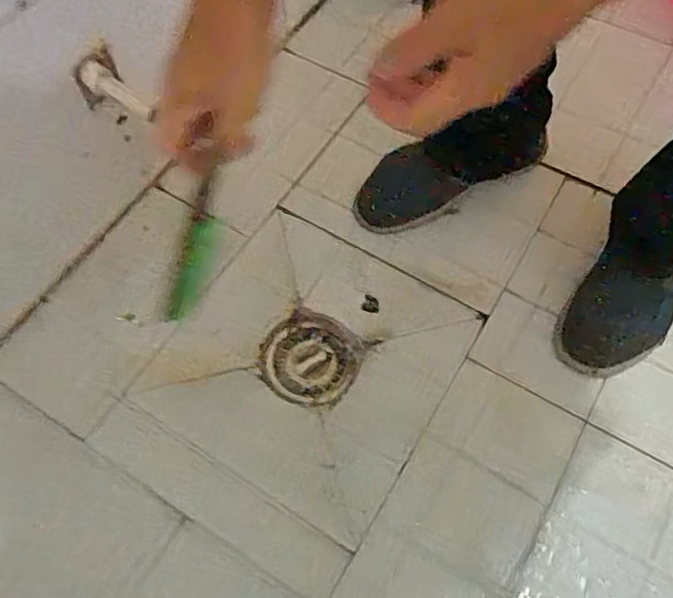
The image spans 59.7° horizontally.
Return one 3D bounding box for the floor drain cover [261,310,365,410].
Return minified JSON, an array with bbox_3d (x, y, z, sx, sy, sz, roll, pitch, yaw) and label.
[{"bbox_3d":[-0.031,0.069,0.689,0.111,0.006,0.109,26,65,15],"label":"floor drain cover"}]

